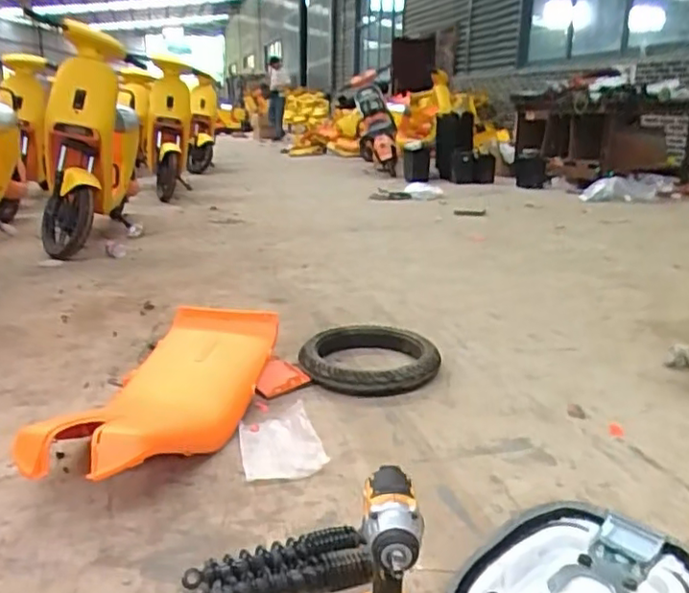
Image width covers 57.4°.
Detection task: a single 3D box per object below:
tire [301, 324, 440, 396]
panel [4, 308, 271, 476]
[{"bbox_3d":[0.075,0.159,1.700,0.359,0.082,0.349,0,19,0],"label":"tire"},{"bbox_3d":[-0.401,0.215,1.339,0.337,0.162,0.661,4,19,12],"label":"panel"}]

